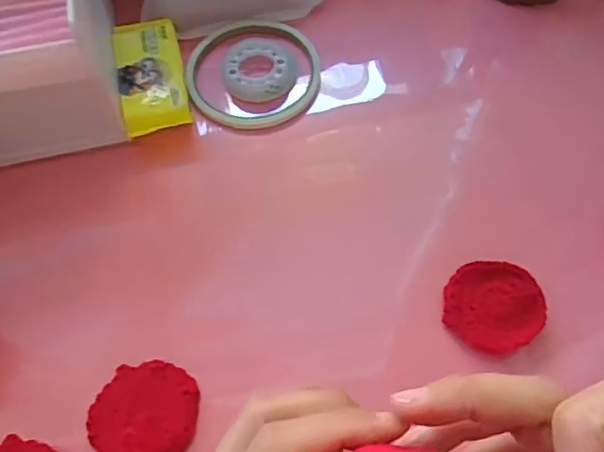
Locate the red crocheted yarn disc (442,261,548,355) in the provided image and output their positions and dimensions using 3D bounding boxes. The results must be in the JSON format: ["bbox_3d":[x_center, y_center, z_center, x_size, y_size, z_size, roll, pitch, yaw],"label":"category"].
[{"bbox_3d":[0.101,0.043,0.299,0.049,0.008,0.048,-1,63,2],"label":"red crocheted yarn disc"}]

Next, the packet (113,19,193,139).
[{"bbox_3d":[-0.097,-0.098,0.370,0.040,0.019,0.085,-14,63,-5],"label":"packet"}]

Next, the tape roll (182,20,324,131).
[{"bbox_3d":[-0.032,-0.104,0.383,0.088,0.013,0.088,-1,63,2],"label":"tape roll"}]

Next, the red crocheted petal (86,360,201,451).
[{"bbox_3d":[-0.077,0.092,0.279,0.051,0.011,0.051,-1,63,2],"label":"red crocheted petal"}]

